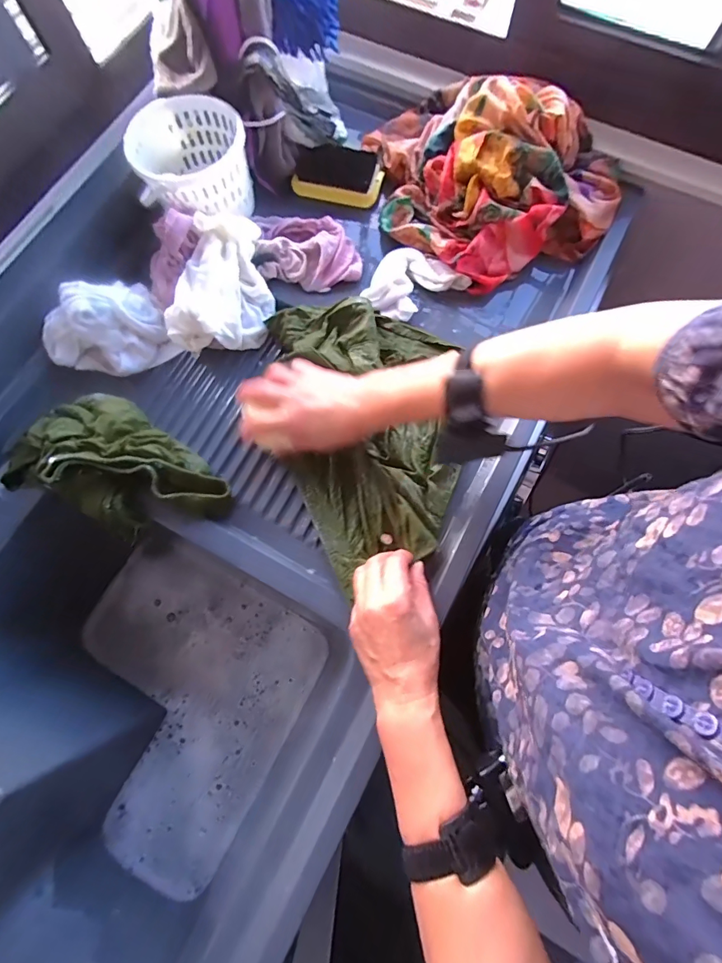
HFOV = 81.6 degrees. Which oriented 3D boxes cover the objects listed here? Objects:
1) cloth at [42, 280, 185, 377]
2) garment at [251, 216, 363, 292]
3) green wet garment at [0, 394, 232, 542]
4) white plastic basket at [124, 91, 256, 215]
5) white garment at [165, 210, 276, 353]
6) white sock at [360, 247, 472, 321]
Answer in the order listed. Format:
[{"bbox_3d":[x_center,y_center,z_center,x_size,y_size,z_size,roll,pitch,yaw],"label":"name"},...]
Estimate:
[{"bbox_3d":[-0.307,-0.180,0.500,0.139,0.067,0.101,-28,76,-6],"label":"cloth"},{"bbox_3d":[-0.067,-0.292,0.527,0.133,0.030,0.093,5,75,3],"label":"garment"},{"bbox_3d":[-0.274,-0.022,0.450,0.235,0.066,0.139,25,77,8],"label":"green wet garment"},{"bbox_3d":[-0.205,-0.390,0.522,0.137,0.081,0.134,-11,75,-2],"label":"white plastic basket"},{"bbox_3d":[-0.170,-0.238,0.502,0.115,0.066,0.153,-6,75,0],"label":"white garment"},{"bbox_3d":[0.064,-0.239,0.514,0.102,0.021,0.092,34,78,10],"label":"white sock"}]

